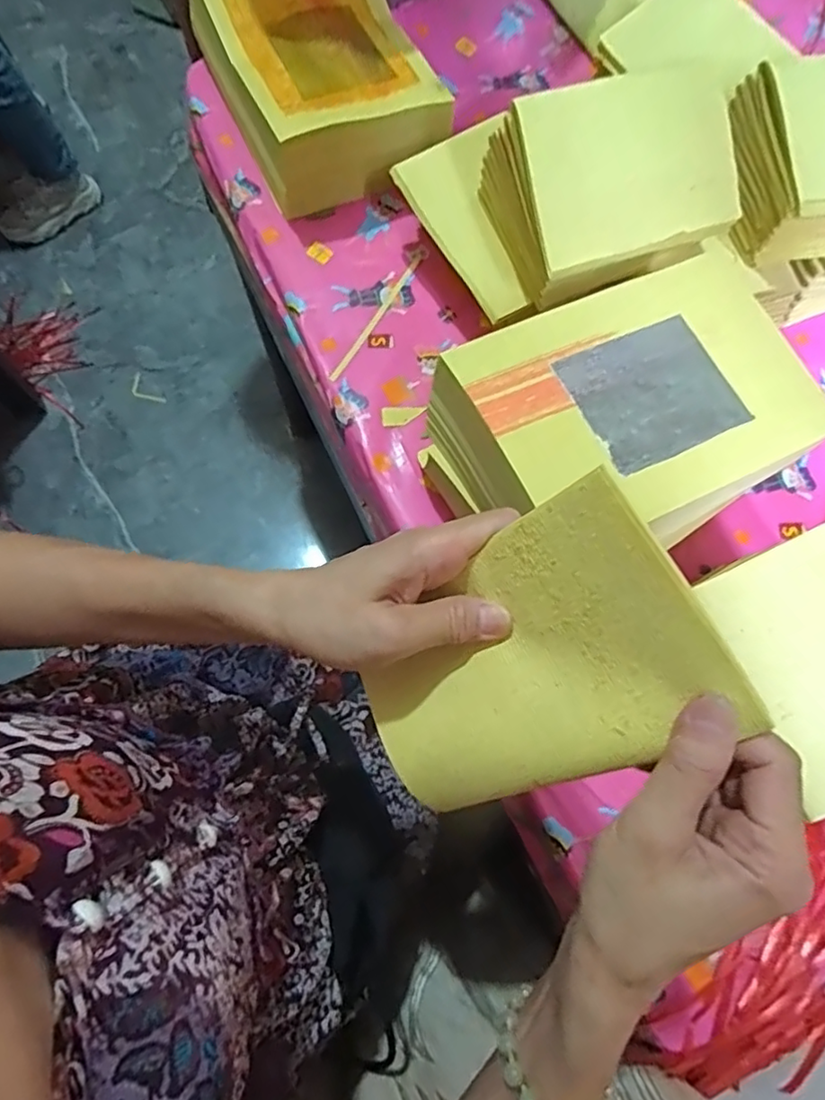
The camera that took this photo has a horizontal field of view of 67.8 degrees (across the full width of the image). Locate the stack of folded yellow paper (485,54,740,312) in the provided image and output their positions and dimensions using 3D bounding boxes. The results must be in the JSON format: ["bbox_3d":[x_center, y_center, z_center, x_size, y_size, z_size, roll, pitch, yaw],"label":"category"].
[{"bbox_3d":[0.153,-0.273,0.466,0.163,0.092,0.128,-15,75,-5],"label":"stack of folded yellow paper"}]

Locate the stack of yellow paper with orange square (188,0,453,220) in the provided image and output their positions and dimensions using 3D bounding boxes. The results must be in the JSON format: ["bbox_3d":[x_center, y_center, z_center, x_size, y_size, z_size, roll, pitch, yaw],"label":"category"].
[{"bbox_3d":[-0.085,-0.443,0.563,0.176,0.088,0.223,-21,76,-7],"label":"stack of yellow paper with orange square"}]

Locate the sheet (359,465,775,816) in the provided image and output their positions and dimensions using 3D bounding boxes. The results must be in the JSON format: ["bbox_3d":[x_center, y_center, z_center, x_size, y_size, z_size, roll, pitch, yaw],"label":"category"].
[{"bbox_3d":[0.046,0.052,0.274,0.160,0.018,0.109,-31,84,27],"label":"sheet"}]

